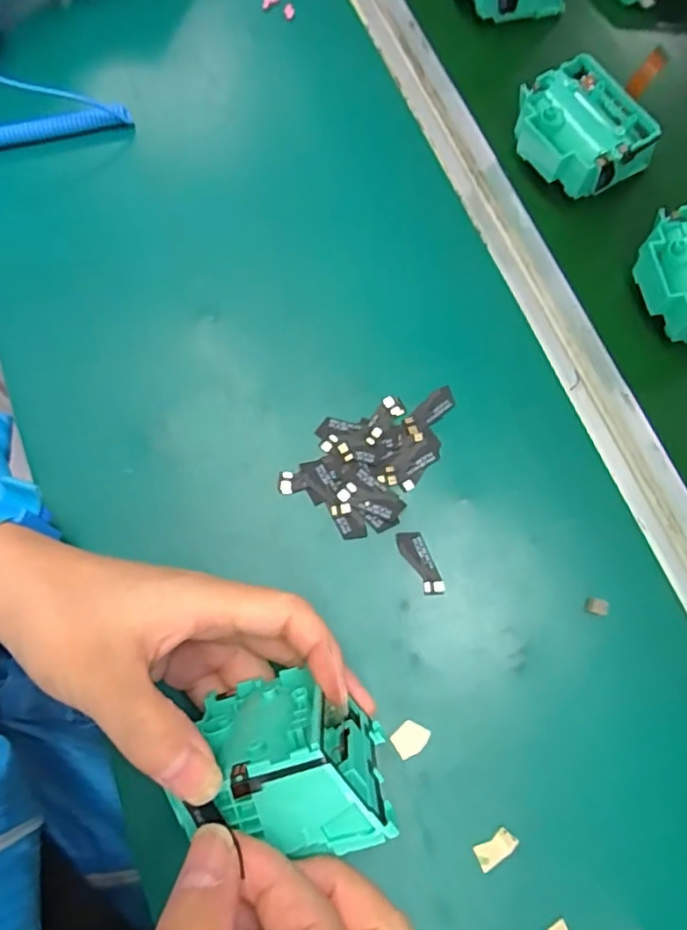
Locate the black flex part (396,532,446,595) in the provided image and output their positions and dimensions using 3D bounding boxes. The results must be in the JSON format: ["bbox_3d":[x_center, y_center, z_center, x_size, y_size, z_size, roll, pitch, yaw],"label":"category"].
[{"bbox_3d":[0.042,0.053,0.315,0.014,0.004,0.037,-23,78,-7],"label":"black flex part"}]

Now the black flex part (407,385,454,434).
[{"bbox_3d":[0.051,-0.032,0.337,0.034,0.004,0.014,-39,80,-10],"label":"black flex part"}]

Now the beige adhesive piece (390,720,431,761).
[{"bbox_3d":[0.033,0.136,0.291,0.018,0.004,0.015,-41,81,-11],"label":"beige adhesive piece"}]

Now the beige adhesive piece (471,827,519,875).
[{"bbox_3d":[0.073,0.183,0.278,0.021,0.004,0.012,-30,79,-9],"label":"beige adhesive piece"}]

